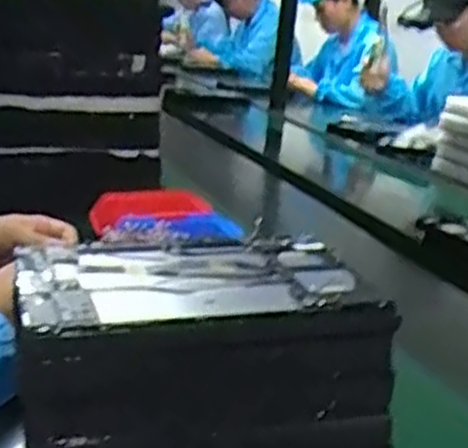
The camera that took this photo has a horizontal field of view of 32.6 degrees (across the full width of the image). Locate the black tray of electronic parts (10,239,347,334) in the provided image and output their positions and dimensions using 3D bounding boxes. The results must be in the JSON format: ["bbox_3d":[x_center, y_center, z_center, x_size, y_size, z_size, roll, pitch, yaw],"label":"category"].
[{"bbox_3d":[-0.031,0.039,0.569,0.230,0.017,0.160,2,14,-11],"label":"black tray of electronic parts"}]

